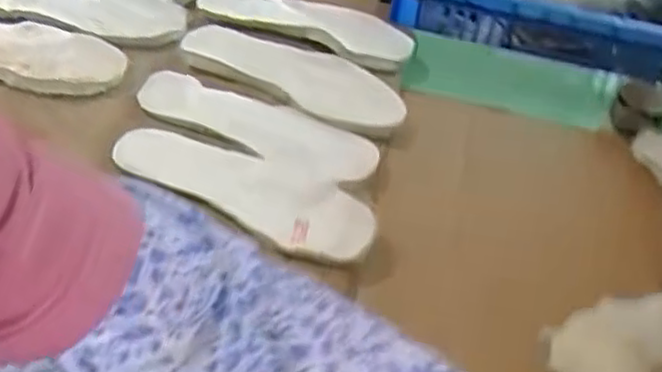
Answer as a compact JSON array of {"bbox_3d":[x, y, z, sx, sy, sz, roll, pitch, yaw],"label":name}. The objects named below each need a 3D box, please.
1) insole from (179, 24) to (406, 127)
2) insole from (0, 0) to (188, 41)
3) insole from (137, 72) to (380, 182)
[{"bbox_3d":[-0.040,-0.137,0.826,0.273,0.015,0.096,24,50,15],"label":"insole"},{"bbox_3d":[-0.317,-0.224,0.868,0.276,0.011,0.100,12,44,4],"label":"insole"},{"bbox_3d":[-0.078,-0.068,0.766,0.262,0.018,0.089,22,40,16],"label":"insole"}]

